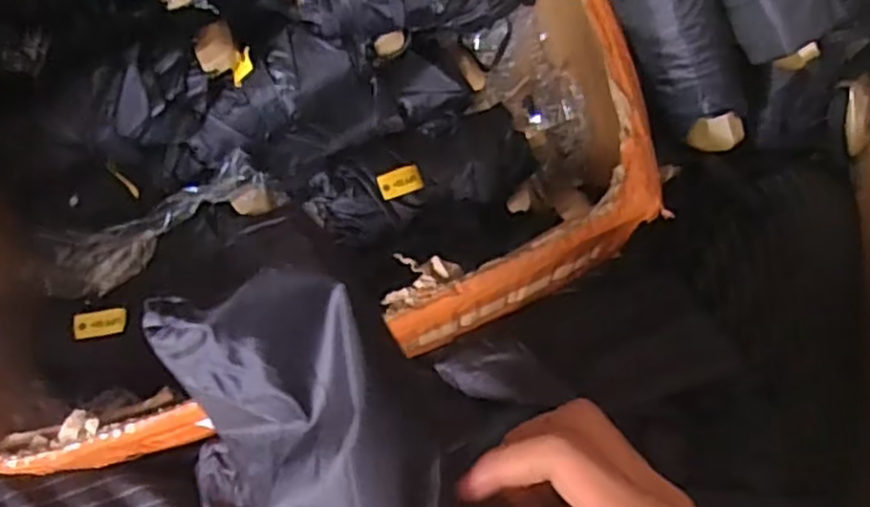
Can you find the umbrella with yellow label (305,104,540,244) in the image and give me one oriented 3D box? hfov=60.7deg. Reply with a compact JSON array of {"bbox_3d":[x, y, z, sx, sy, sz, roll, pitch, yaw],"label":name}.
[{"bbox_3d":[-0.008,-0.053,0.517,0.156,0.050,0.073,-18,80,-5],"label":"umbrella with yellow label"}]

